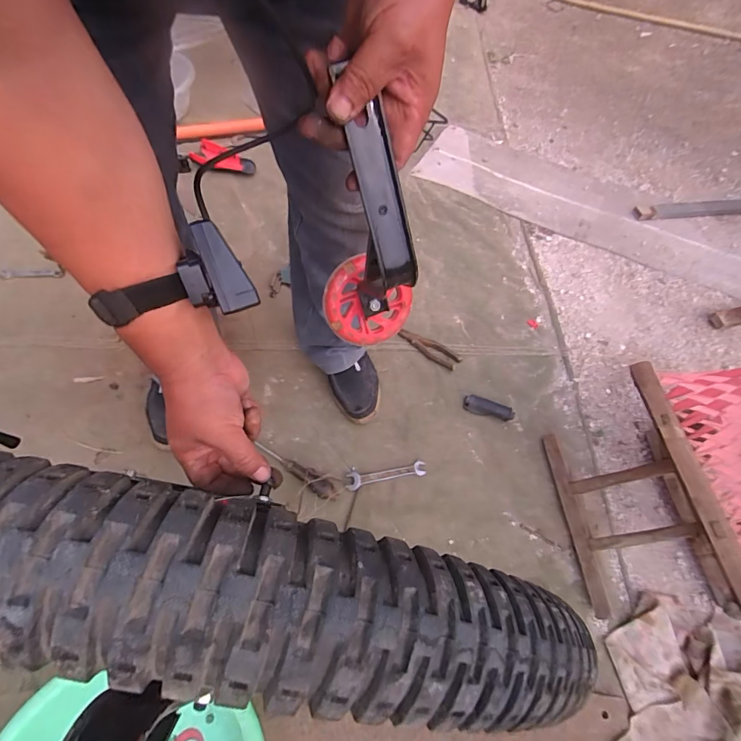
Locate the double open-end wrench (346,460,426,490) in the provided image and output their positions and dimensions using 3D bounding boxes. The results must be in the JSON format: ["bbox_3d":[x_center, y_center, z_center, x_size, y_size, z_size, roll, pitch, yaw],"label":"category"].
[{"bbox_3d":[0.032,0.199,0.791,0.150,0.004,0.028,-9,63,-7],"label":"double open-end wrench"}]

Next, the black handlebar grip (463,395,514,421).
[{"bbox_3d":[0.246,0.079,0.853,0.100,0.024,0.037,14,63,5],"label":"black handlebar grip"}]

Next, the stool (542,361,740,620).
[{"bbox_3d":[0.483,0.191,0.641,0.244,0.324,0.309,-3,62,-4],"label":"stool"}]

